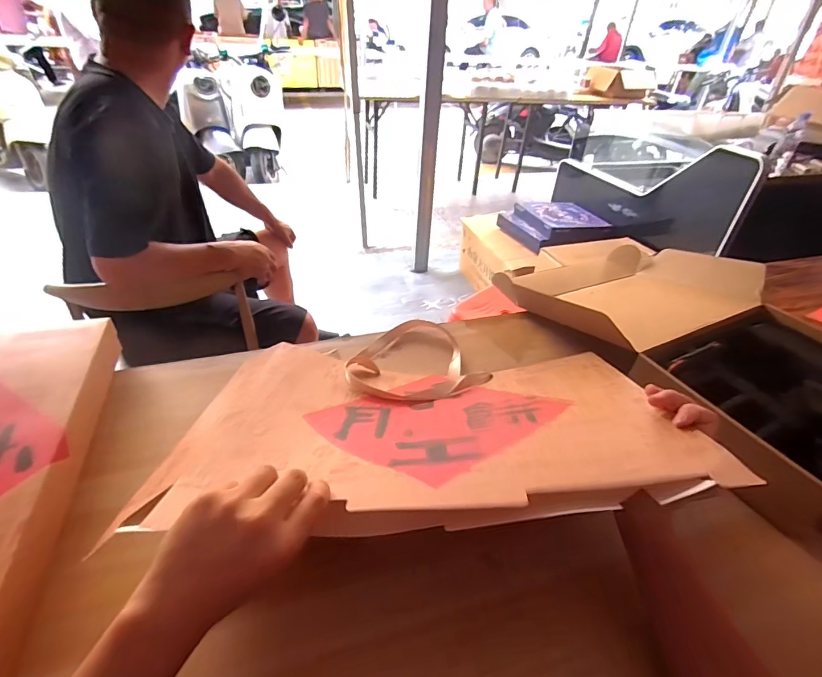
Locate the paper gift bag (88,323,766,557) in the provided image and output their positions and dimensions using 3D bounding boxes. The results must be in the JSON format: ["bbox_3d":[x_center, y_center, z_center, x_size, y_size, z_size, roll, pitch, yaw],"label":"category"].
[{"bbox_3d":[0.000,0.059,0.578,0.542,0.069,0.536,-6,13,-2],"label":"paper gift bag"}]

